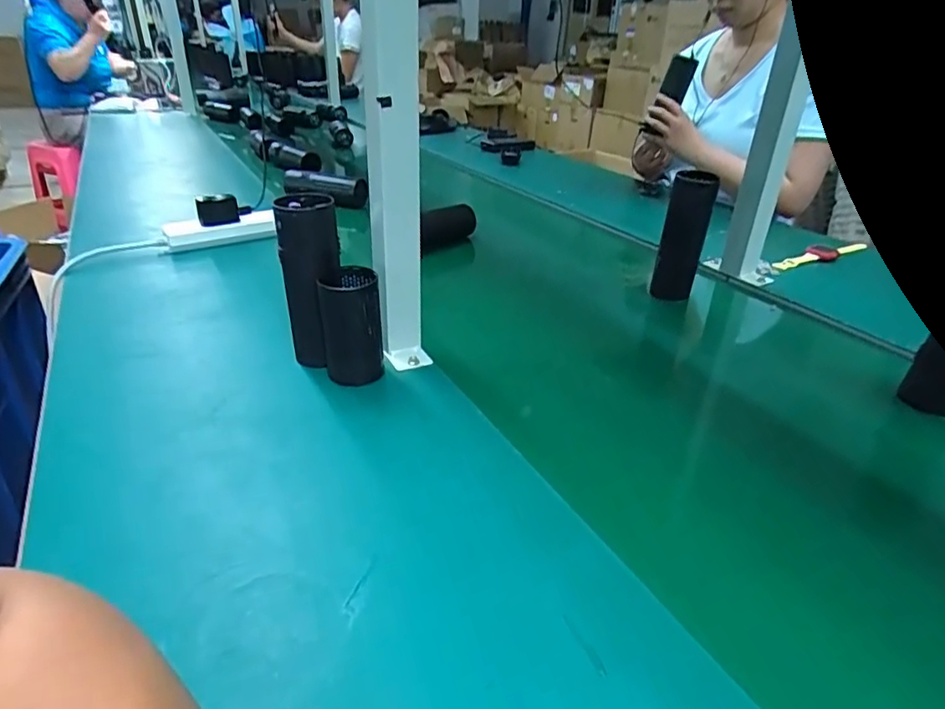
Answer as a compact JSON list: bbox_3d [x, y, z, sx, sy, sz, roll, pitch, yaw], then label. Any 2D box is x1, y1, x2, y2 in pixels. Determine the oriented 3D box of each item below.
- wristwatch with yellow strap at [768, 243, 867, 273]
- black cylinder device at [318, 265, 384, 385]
[{"bbox_3d":[0.562,-0.161,0.925,0.263,0.025,0.028,-13,34,-30],"label":"wristwatch with yellow strap"},{"bbox_3d":[-0.114,-0.024,0.545,0.054,0.106,0.044,-4,29,-10],"label":"black cylinder device"}]

